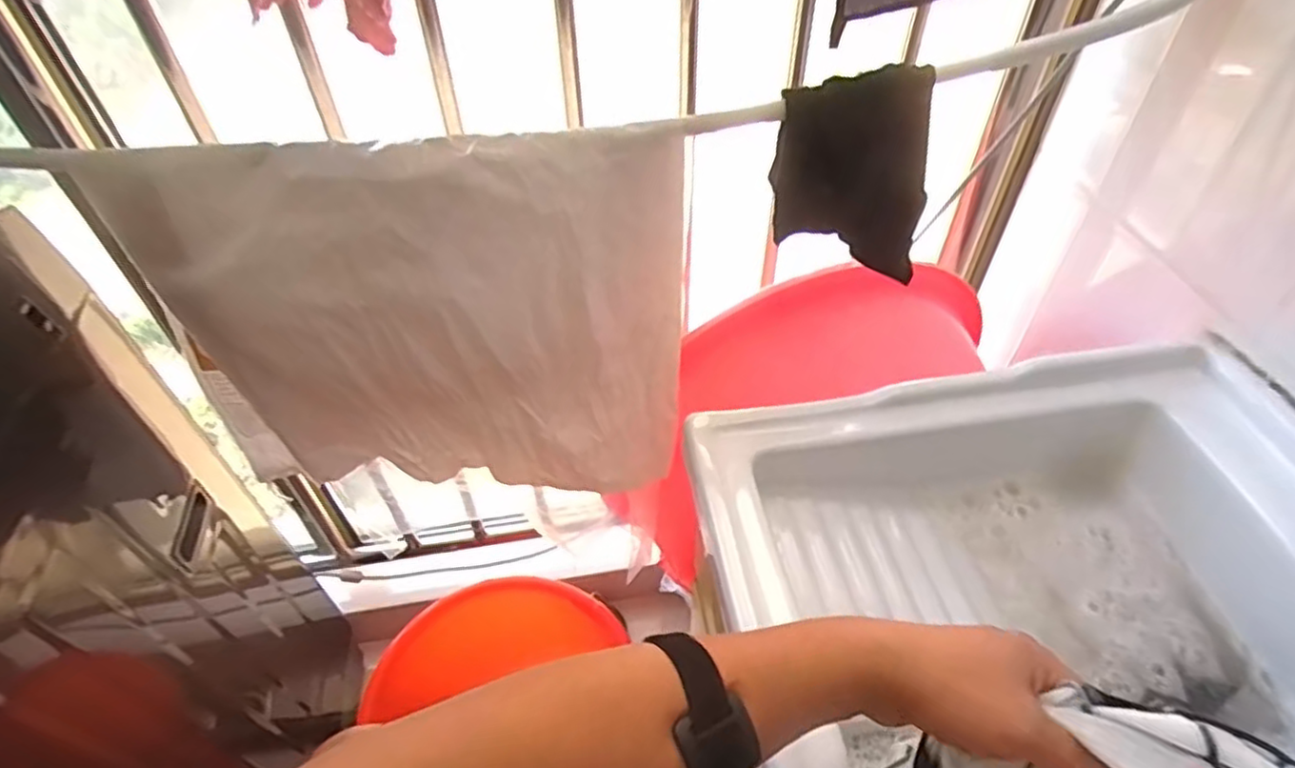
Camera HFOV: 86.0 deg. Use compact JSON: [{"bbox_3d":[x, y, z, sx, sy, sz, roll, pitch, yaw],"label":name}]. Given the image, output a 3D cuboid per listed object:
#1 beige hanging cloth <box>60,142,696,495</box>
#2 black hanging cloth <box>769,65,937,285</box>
[{"bbox_3d":[-0.214,-0.044,0.654,0.491,0.352,0.074,-3,33,-2],"label":"beige hanging cloth"},{"bbox_3d":[0.176,-0.178,0.600,0.132,0.175,0.015,4,47,5],"label":"black hanging cloth"}]

